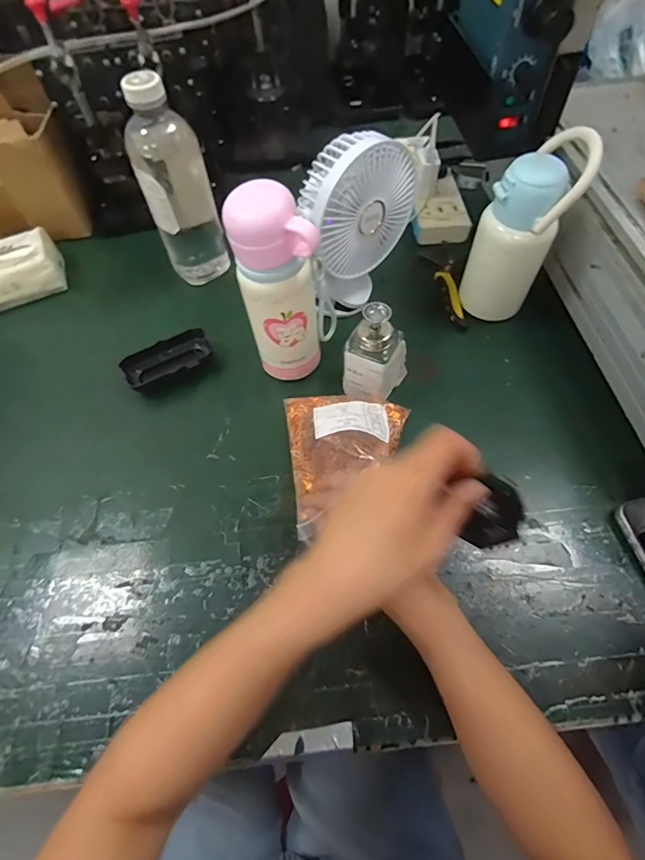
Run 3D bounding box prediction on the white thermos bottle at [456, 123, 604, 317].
[{"bbox_3d":[0.227,-0.229,0.495,0.088,0.187,0.090,19,63,14],"label":"white thermos bottle"}]

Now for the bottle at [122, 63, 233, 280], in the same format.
[{"bbox_3d":[-0.180,-0.295,0.537,0.082,0.230,0.066,-20,61,-8],"label":"bottle"}]

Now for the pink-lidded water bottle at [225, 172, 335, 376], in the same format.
[{"bbox_3d":[-0.038,-0.143,0.453,0.089,0.214,0.074,-1,60,3],"label":"pink-lidded water bottle"}]

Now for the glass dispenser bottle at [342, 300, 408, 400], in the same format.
[{"bbox_3d":[0.057,-0.076,0.471,0.060,0.126,0.052,17,63,13],"label":"glass dispenser bottle"}]

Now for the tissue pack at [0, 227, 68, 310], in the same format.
[{"bbox_3d":[-0.447,-0.220,0.615,0.144,0.065,0.081,-27,62,-11],"label":"tissue pack"}]

